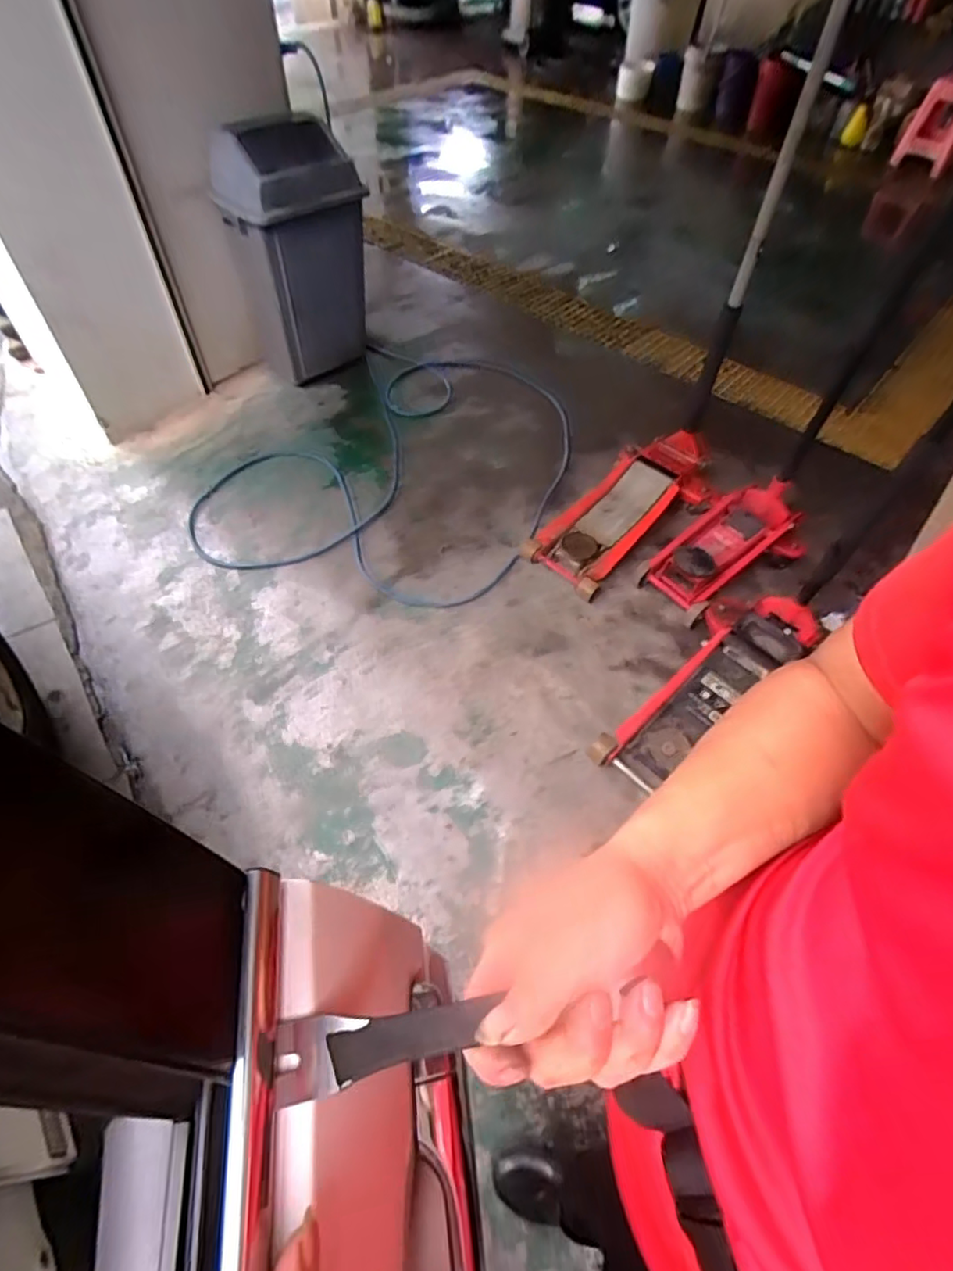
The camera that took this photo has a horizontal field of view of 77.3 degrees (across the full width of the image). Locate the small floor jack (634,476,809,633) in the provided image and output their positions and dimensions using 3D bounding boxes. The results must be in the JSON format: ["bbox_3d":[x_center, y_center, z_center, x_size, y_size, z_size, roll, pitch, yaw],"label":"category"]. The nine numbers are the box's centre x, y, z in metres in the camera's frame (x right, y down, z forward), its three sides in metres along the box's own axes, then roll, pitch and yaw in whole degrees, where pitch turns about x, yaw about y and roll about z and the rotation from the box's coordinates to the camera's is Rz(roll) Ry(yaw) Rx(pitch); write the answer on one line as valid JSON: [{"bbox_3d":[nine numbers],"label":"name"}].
[{"bbox_3d":[0.745,-0.268,1.796,0.504,0.158,0.258,-28,60,-21],"label":"small floor jack"}]

